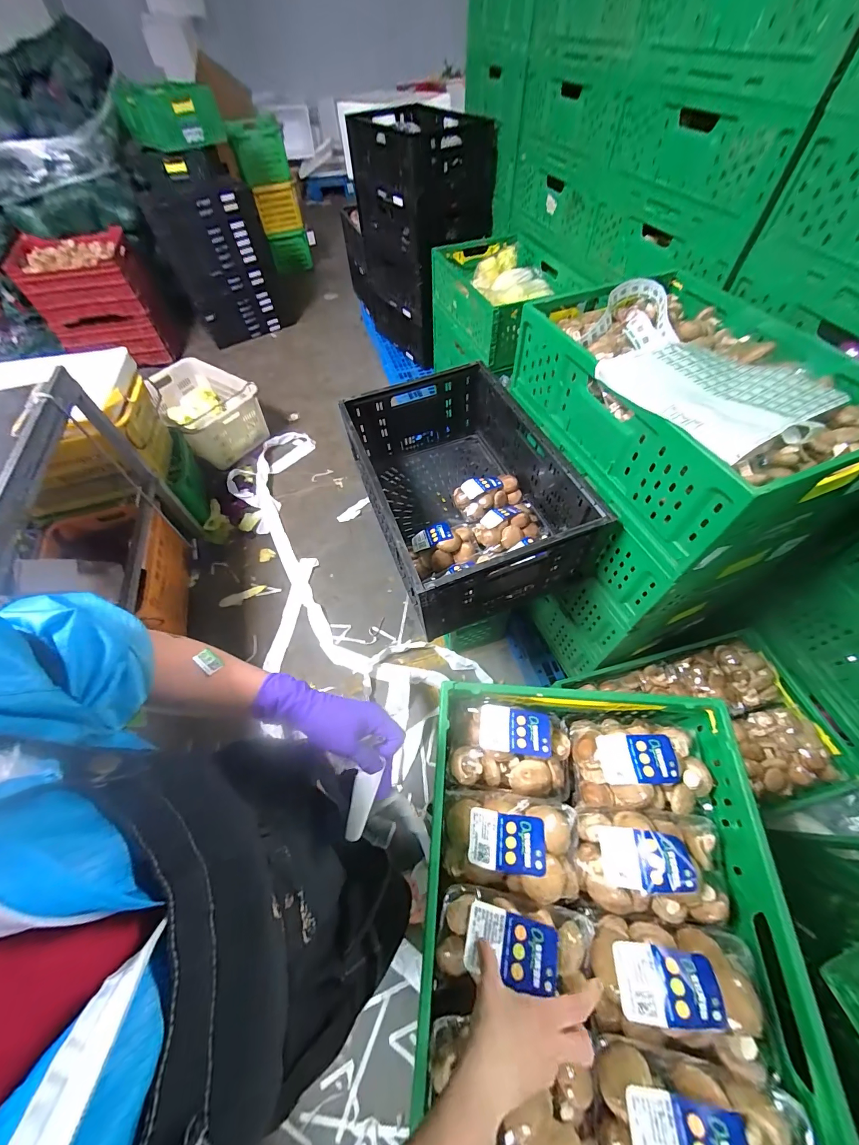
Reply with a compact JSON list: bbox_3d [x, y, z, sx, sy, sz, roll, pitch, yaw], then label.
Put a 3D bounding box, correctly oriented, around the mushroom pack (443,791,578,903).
[{"bbox_3d":[0.101,0.343,0.481,0.168,0.065,0.104,6,58,7],"label":"mushroom pack"}]

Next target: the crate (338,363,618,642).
[{"bbox_3d":[0.068,-0.206,0.888,0.397,0.225,0.587,-19,58,-9],"label":"crate"}]

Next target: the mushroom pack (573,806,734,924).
[{"bbox_3d":[0.274,0.350,0.454,0.169,0.054,0.105,0,57,3],"label":"mushroom pack"}]

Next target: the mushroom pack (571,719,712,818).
[{"bbox_3d":[0.290,0.261,0.516,0.171,0.058,0.111,2,57,4],"label":"mushroom pack"}]

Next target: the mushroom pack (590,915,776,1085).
[{"bbox_3d":[0.267,0.441,0.401,0.167,0.055,0.098,6,58,7],"label":"mushroom pack"}]

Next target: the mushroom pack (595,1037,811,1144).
[{"bbox_3d":[0.250,0.526,0.344,0.167,0.065,0.104,8,58,8],"label":"mushroom pack"}]

